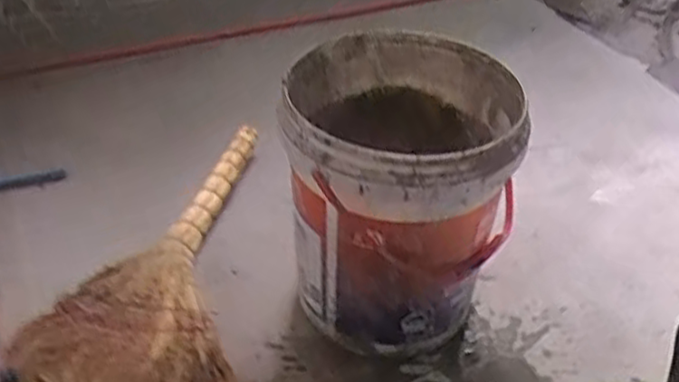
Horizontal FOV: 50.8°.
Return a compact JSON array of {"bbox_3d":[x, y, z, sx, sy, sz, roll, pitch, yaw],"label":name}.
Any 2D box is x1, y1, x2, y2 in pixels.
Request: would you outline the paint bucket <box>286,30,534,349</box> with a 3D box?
[{"bbox_3d":[0.080,0.010,0.979,0.295,0.380,0.321,2,39,-1],"label":"paint bucket"}]

